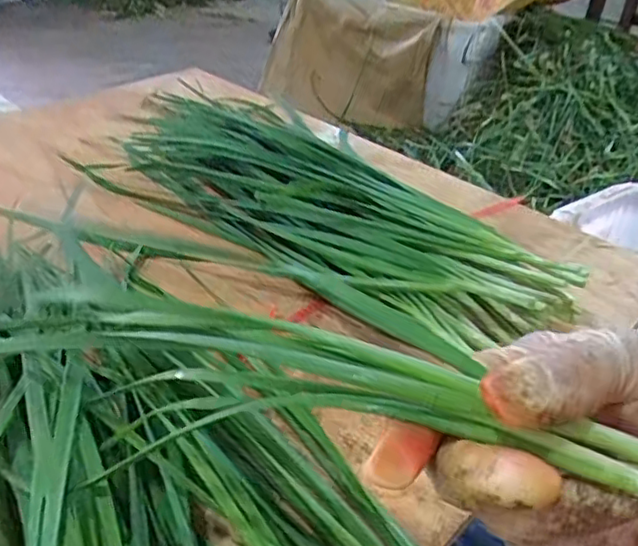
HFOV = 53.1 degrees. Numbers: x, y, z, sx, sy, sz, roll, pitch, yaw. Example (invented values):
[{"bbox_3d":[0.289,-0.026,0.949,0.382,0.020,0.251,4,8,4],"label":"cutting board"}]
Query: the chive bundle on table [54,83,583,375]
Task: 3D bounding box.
[{"bbox_3d":[-0.022,-0.063,0.516,0.446,0.046,0.142,26,41,27],"label":"chive bundle on table"}]

